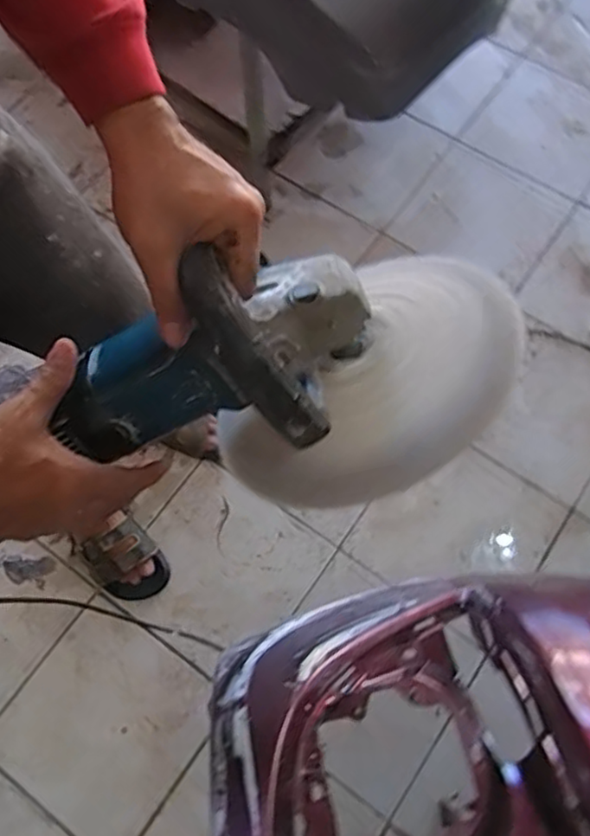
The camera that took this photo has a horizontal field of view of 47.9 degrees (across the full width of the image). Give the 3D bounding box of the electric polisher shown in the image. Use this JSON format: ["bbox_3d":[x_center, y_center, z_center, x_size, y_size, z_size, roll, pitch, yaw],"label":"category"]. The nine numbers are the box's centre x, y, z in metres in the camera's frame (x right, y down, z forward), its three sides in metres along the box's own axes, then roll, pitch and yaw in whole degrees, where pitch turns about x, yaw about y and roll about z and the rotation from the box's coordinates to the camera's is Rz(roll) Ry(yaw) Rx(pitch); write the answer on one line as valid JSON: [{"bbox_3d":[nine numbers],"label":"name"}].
[{"bbox_3d":[0.004,-0.037,0.456,0.331,0.172,0.168,-19,71,-6],"label":"electric polisher"}]

